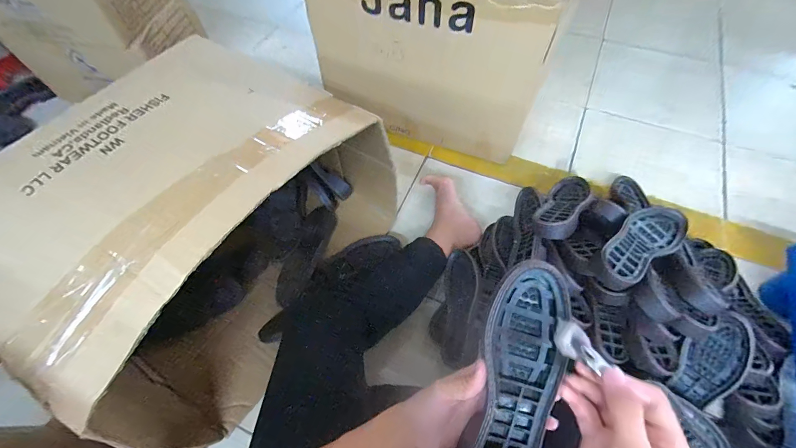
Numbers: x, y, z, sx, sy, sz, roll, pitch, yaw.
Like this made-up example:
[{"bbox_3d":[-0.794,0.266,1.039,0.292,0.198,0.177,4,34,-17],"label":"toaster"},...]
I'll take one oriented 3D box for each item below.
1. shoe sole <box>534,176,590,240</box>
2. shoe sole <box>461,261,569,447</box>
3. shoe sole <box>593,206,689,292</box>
[{"bbox_3d":[0.360,-0.044,0.748,0.085,0.043,0.257,3,27,33],"label":"shoe sole"},{"bbox_3d":[0.125,0.167,0.361,0.083,0.029,0.254,9,91,6],"label":"shoe sole"},{"bbox_3d":[0.442,0.044,0.644,0.266,0.051,0.091,-28,62,-28],"label":"shoe sole"}]

